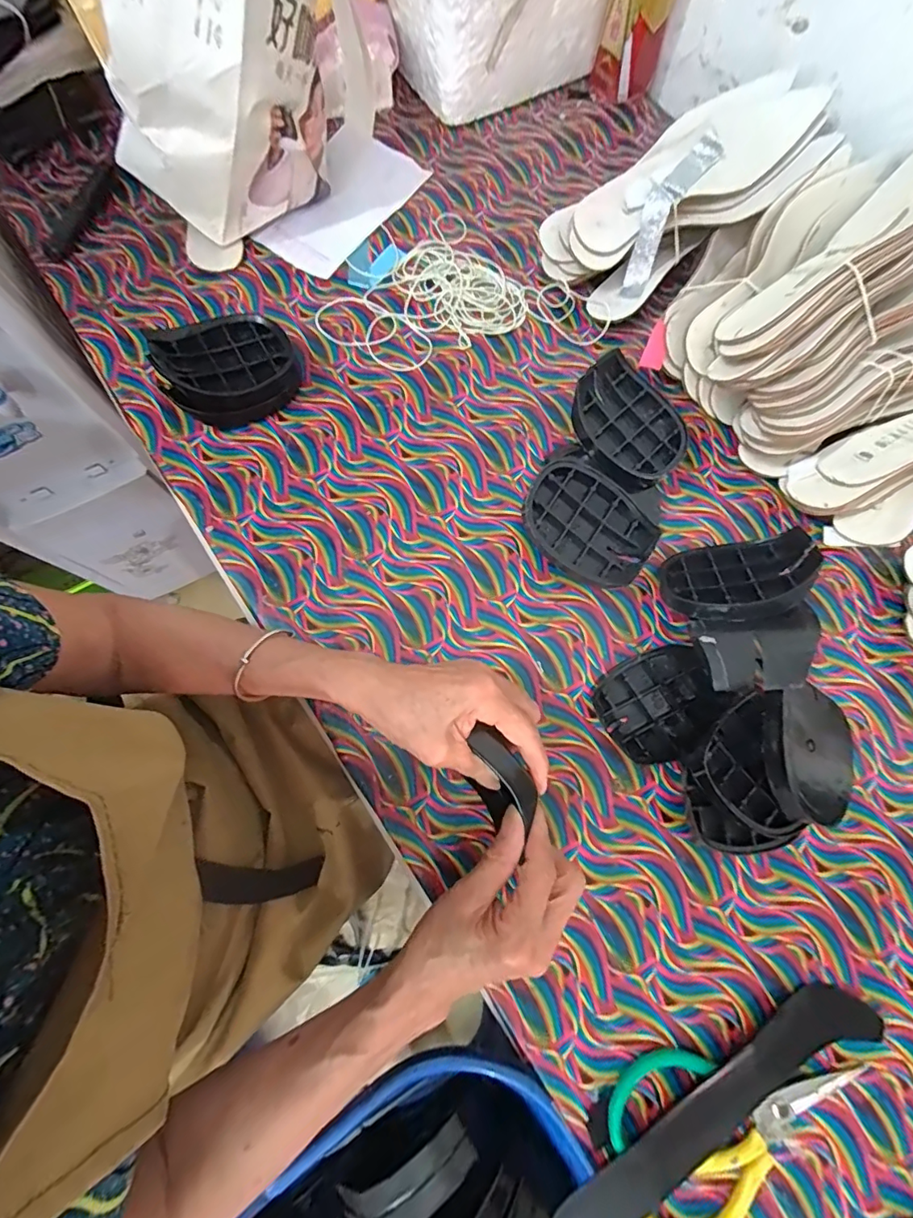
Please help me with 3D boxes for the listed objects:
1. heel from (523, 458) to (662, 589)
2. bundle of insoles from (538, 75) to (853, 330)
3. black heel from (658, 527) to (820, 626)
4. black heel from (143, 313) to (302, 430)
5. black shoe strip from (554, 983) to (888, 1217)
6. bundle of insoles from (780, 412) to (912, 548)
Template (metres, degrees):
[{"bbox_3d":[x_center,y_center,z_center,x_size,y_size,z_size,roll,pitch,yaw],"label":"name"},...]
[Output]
[{"bbox_3d":[0.117,-0.073,0.437,0.112,0.042,0.086,32,77,7],"label":"heel"},{"bbox_3d":[0.236,-0.427,0.502,0.291,0.060,0.136,-34,78,5],"label":"bundle of insoles"},{"bbox_3d":[0.235,-0.025,0.408,0.116,0.030,0.091,-6,40,15],"label":"black heel"},{"bbox_3d":[-0.215,-0.230,0.463,0.119,0.052,0.091,-30,77,-9],"label":"black heel"},{"bbox_3d":[0.180,0.362,0.337,0.285,0.019,0.055,-31,78,-9],"label":"black shoe strip"},{"bbox_3d":[0.444,-0.153,0.435,0.283,0.046,0.101,-31,77,4],"label":"bundle of insoles"}]

